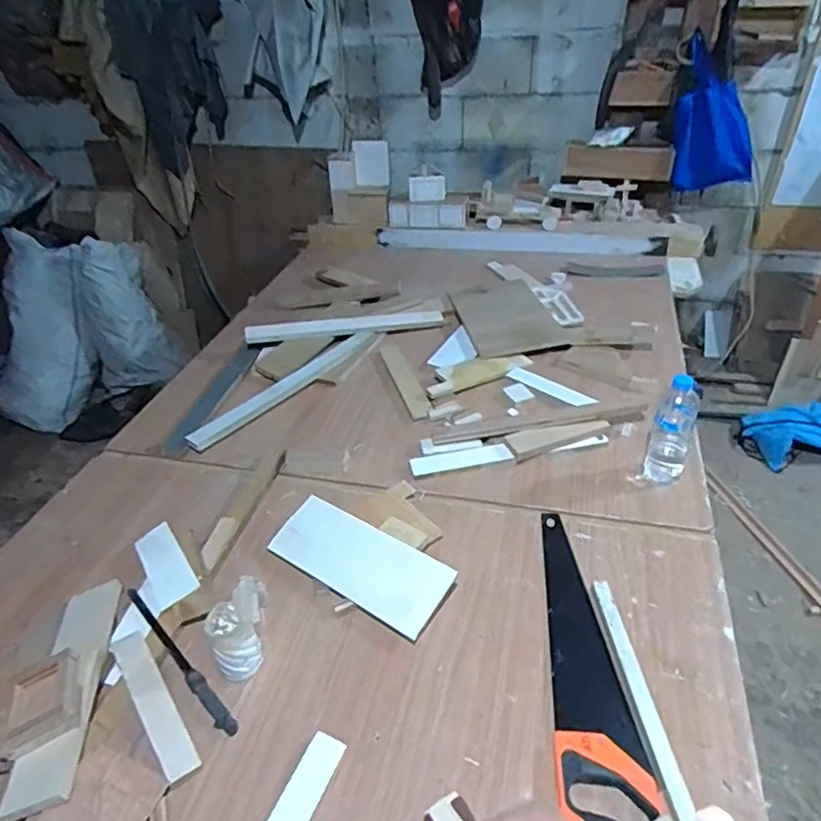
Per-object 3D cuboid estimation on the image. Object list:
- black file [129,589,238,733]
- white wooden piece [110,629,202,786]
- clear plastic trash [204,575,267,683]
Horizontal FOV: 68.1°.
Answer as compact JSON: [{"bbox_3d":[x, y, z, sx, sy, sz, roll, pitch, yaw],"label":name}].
[{"bbox_3d":[-0.346,0.357,0.889,0.021,0.024,0.316,-34,45,-32],"label":"black file"},{"bbox_3d":[-0.344,0.389,0.814,0.043,0.010,0.226,-21,45,-33],"label":"white wooden piece"},{"bbox_3d":[-0.252,0.301,0.893,0.062,0.092,0.156,-9,37,-4],"label":"clear plastic trash"}]

